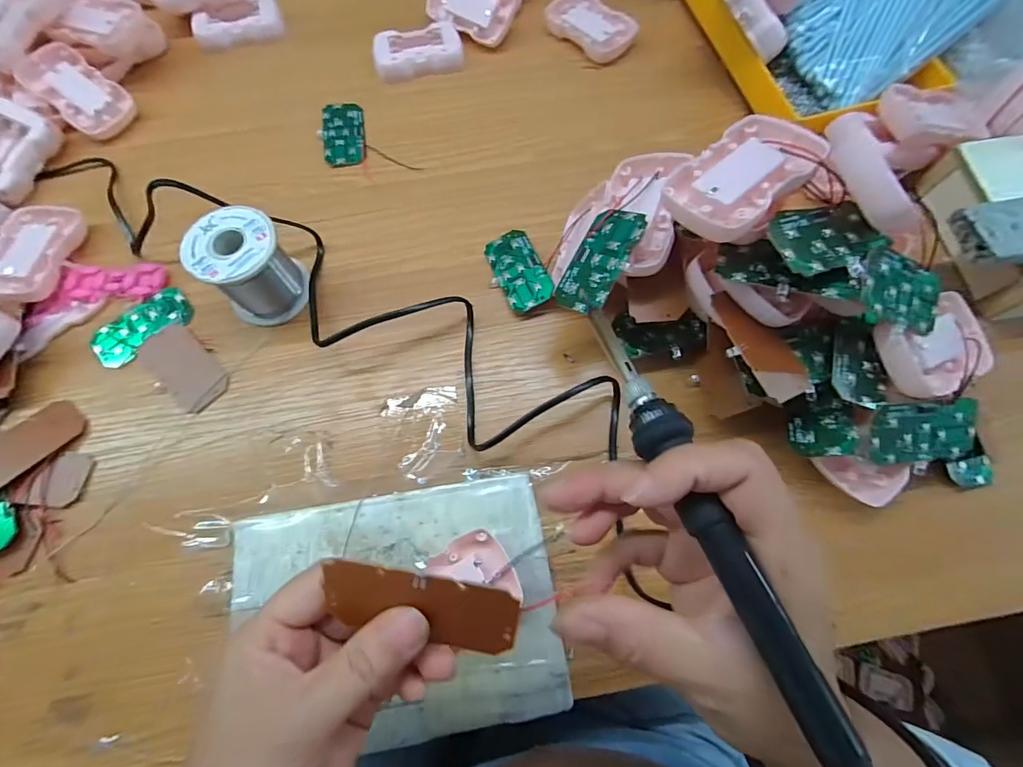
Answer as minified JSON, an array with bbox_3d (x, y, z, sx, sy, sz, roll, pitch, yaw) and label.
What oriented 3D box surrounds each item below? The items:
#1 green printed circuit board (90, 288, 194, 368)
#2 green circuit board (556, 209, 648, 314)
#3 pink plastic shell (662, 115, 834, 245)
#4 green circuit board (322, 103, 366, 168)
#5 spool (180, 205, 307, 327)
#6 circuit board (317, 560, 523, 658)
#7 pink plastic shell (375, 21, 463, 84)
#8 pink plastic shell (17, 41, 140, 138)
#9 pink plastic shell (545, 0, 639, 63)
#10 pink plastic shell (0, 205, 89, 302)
[{"bbox_3d":[-0.289,-0.045,0.355,0.076,0.004,0.039,-43,76,-12],"label":"green printed circuit board"},{"bbox_3d":[0.057,-0.080,0.295,0.036,0.004,0.073,25,85,33],"label":"green circuit board"},{"bbox_3d":[0.131,-0.119,0.258,0.092,0.018,0.054,-40,75,-12],"label":"pink plastic shell"},{"bbox_3d":[-0.155,-0.232,0.422,0.037,0.005,0.078,-8,72,-2],"label":"green circuit board"},{"bbox_3d":[-0.192,-0.086,0.337,0.058,0.061,0.060,0,71,1],"label":"spool"},{"bbox_3d":[-0.033,0.085,0.173,0.072,0.008,0.035,15,116,-9],"label":"circuit board"},{"bbox_3d":[-0.091,-0.325,0.446,0.085,0.015,0.056,-13,72,-3],"label":"pink plastic shell"},{"bbox_3d":[-0.397,-0.267,0.420,0.093,0.014,0.054,38,76,-6],"label":"pink plastic shell"},{"bbox_3d":[0.080,-0.359,0.459,0.091,0.013,0.055,41,77,13],"label":"pink plastic shell"},{"bbox_3d":[-0.385,-0.107,0.364,0.051,0.021,0.084,1,71,1],"label":"pink plastic shell"}]

